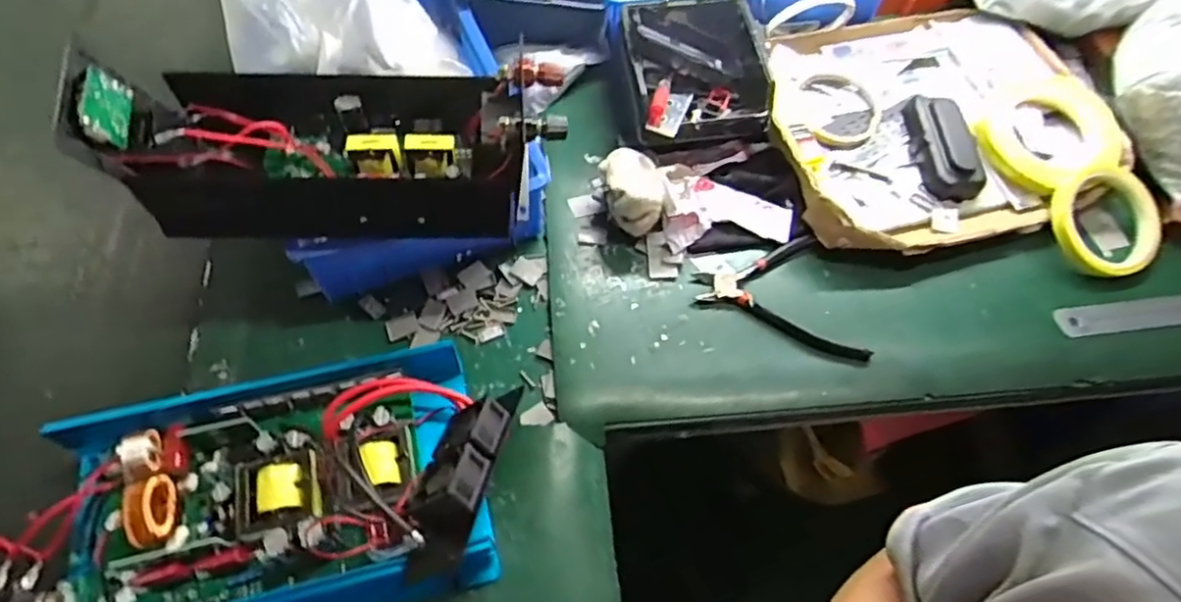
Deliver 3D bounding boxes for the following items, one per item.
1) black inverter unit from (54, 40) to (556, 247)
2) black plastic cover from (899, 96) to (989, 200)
[{"bbox_3d":[-0.172,-0.101,0.463,0.297,0.097,0.094,3,60,0],"label":"black inverter unit"},{"bbox_3d":[0.316,-0.141,0.602,0.054,0.024,0.107,-2,60,-3],"label":"black plastic cover"}]

